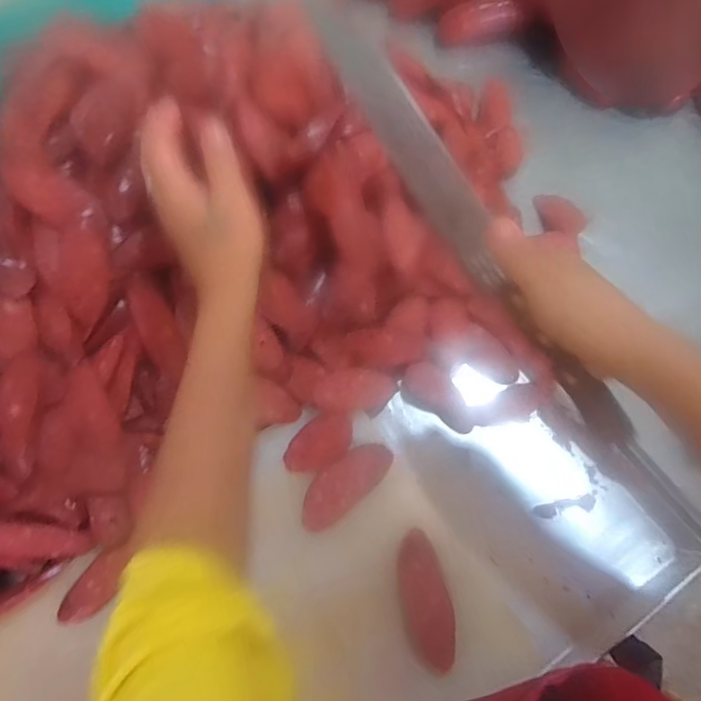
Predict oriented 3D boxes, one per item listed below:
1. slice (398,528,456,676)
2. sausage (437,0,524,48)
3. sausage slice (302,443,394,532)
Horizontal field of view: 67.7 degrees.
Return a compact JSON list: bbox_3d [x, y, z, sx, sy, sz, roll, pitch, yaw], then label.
[{"bbox_3d":[0.063,0.206,0.434,0.037,0.007,0.104,-10,67,-2],"label":"slice"},{"bbox_3d":[0.177,-0.446,0.708,0.114,0.048,0.040,-4,67,15],"label":"sausage"},{"bbox_3d":[-0.006,0.120,0.476,0.097,0.007,0.042,-40,71,-13],"label":"sausage slice"}]

